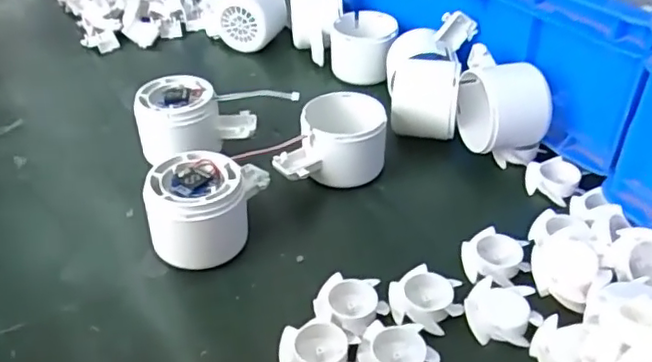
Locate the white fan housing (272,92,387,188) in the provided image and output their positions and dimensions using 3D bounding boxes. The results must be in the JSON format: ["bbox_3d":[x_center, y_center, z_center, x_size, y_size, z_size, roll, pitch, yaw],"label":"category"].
[{"bbox_3d":[0.001,-0.027,0.441,0.082,0.049,0.059,-14,39,-16],"label":"white fan housing"}]

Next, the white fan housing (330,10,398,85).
[{"bbox_3d":[0.035,-0.123,0.566,0.057,0.045,0.065,7,38,10],"label":"white fan housing"}]

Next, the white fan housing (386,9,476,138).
[{"bbox_3d":[0.078,-0.084,0.486,0.068,0.058,0.090,7,38,10],"label":"white fan housing"}]

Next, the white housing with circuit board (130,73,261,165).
[{"bbox_3d":[-0.099,-0.044,0.461,0.084,0.053,0.054,-22,42,-25],"label":"white housing with circuit board"}]

